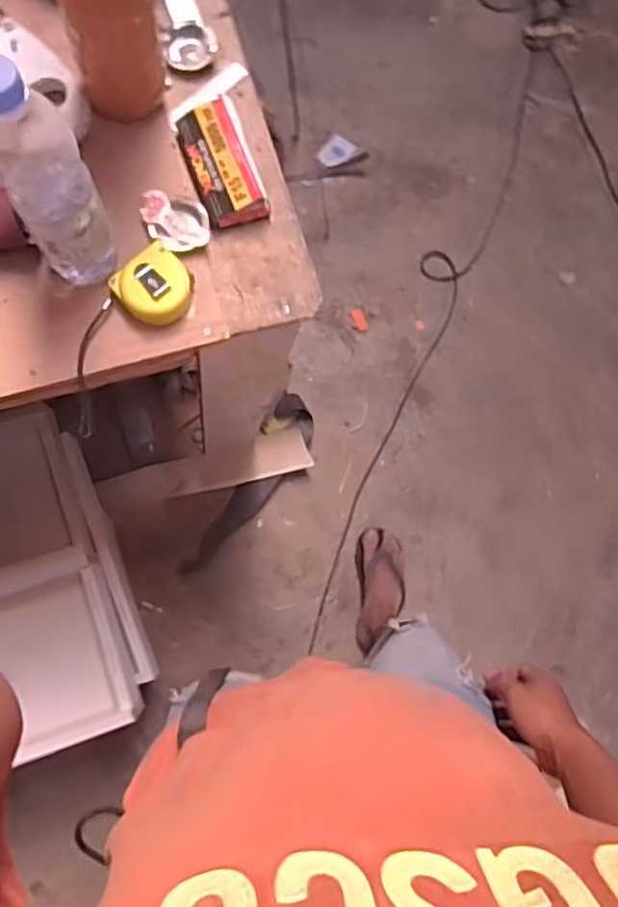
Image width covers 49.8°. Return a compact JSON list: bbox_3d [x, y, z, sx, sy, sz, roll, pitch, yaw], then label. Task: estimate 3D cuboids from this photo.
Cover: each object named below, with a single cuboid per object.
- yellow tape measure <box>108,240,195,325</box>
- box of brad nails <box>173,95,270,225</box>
[{"bbox_3d":[-0.143,-0.154,0.630,0.067,0.046,0.064,-40,85,-11],"label":"yellow tape measure"},{"bbox_3d":[-0.088,-0.293,0.670,0.062,0.027,0.126,-18,81,-9],"label":"box of brad nails"}]

